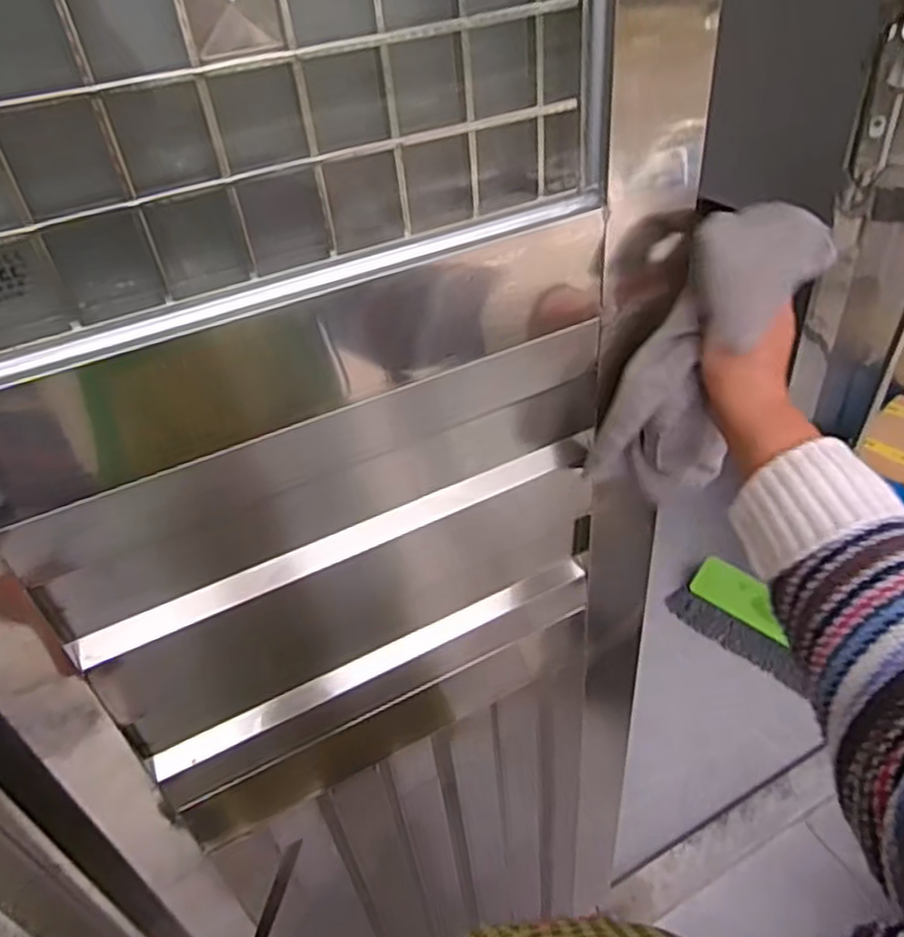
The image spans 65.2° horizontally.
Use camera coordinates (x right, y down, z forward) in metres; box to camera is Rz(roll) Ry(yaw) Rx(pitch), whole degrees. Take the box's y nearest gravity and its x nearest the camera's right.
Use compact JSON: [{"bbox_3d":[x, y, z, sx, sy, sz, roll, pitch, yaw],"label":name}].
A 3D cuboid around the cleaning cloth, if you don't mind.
[{"bbox_3d":[0.178,-0.074,0.498,0.098,0.217,0.054,4,31,-31],"label":"cleaning cloth"}]

